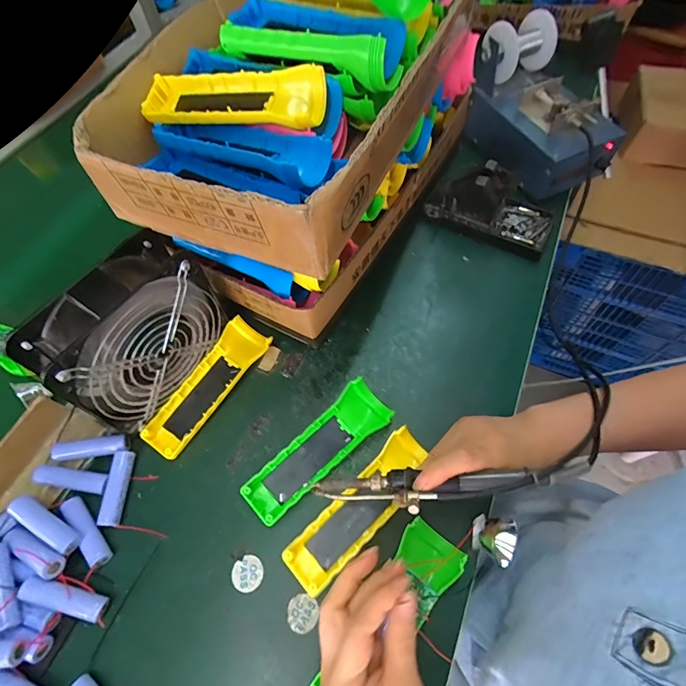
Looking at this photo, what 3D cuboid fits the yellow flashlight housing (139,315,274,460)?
[{"bbox_3d":[-0.141,0.044,0.416,0.051,0.028,0.154,32,70,19],"label":"yellow flashlight housing"}]

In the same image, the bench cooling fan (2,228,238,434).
[{"bbox_3d":[-0.188,-0.009,0.369,0.069,0.136,0.154,30,67,16],"label":"bench cooling fan"}]

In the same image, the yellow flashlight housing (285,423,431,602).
[{"bbox_3d":[0.017,0.146,0.354,0.042,0.032,0.155,40,73,21],"label":"yellow flashlight housing"}]

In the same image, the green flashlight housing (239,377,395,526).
[{"bbox_3d":[-0.023,0.100,0.379,0.155,0.031,0.049,-38,67,-14],"label":"green flashlight housing"}]

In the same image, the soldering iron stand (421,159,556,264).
[{"bbox_3d":[0.188,-0.176,0.496,0.157,0.069,0.077,22,65,13],"label":"soldering iron stand"}]

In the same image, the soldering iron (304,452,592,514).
[{"bbox_3d":[0.075,0.106,0.293,0.206,0.021,0.030,-7,63,9],"label":"soldering iron"}]

